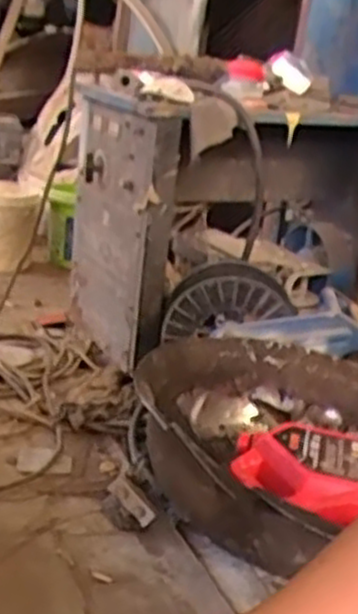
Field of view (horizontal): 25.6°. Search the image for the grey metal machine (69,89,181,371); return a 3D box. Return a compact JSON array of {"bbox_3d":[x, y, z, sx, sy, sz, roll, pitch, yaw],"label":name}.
[{"bbox_3d":[-0.125,-0.172,1.640,0.130,0.510,0.350,0,18,-24],"label":"grey metal machine"}]

